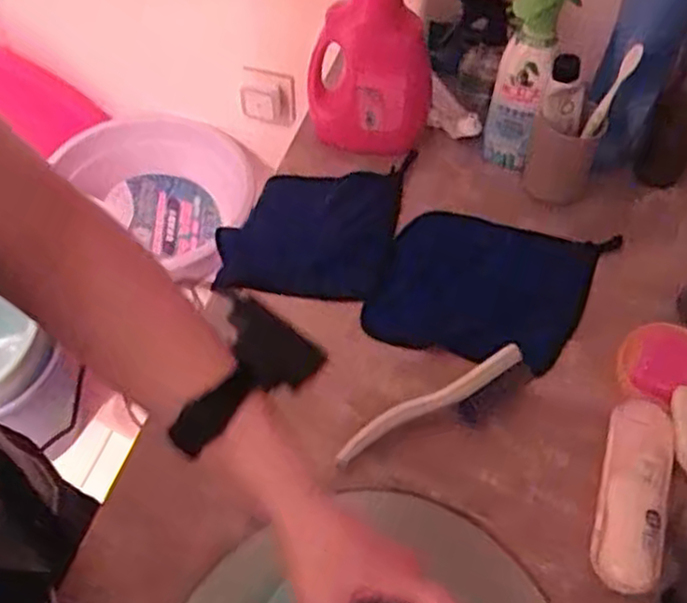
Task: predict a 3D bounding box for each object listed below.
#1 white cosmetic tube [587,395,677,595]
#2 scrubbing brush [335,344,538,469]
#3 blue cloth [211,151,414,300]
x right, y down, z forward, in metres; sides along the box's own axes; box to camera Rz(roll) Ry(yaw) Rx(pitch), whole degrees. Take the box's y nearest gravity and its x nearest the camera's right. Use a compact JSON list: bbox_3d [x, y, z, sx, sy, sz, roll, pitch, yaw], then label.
[{"bbox_3d":[0.245,0.159,0.622,0.053,0.029,0.170,15,53,14],"label":"white cosmetic tube"},{"bbox_3d":[0.085,0.099,0.659,0.198,0.035,0.042,-20,55,-16],"label":"scrubbing brush"},{"bbox_3d":[-0.033,-0.092,0.823,0.189,0.016,0.218,5,52,6],"label":"blue cloth"}]

